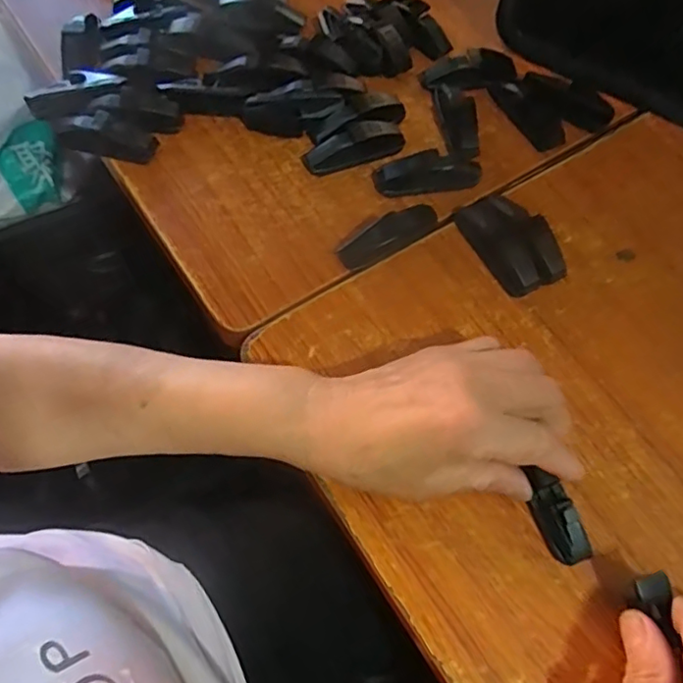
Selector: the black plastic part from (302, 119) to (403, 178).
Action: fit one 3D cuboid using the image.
[{"bbox_3d":[0.009,-0.142,0.423,0.073,0.018,0.024,-22,69,-12],"label":"black plastic part"}]

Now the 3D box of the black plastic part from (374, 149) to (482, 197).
[{"bbox_3d":[0.063,-0.121,0.415,0.077,0.022,0.020,-8,66,-7],"label":"black plastic part"}]

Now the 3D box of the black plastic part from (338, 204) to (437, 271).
[{"bbox_3d":[0.034,-0.072,0.390,0.076,0.020,0.018,-30,71,-15],"label":"black plastic part"}]

